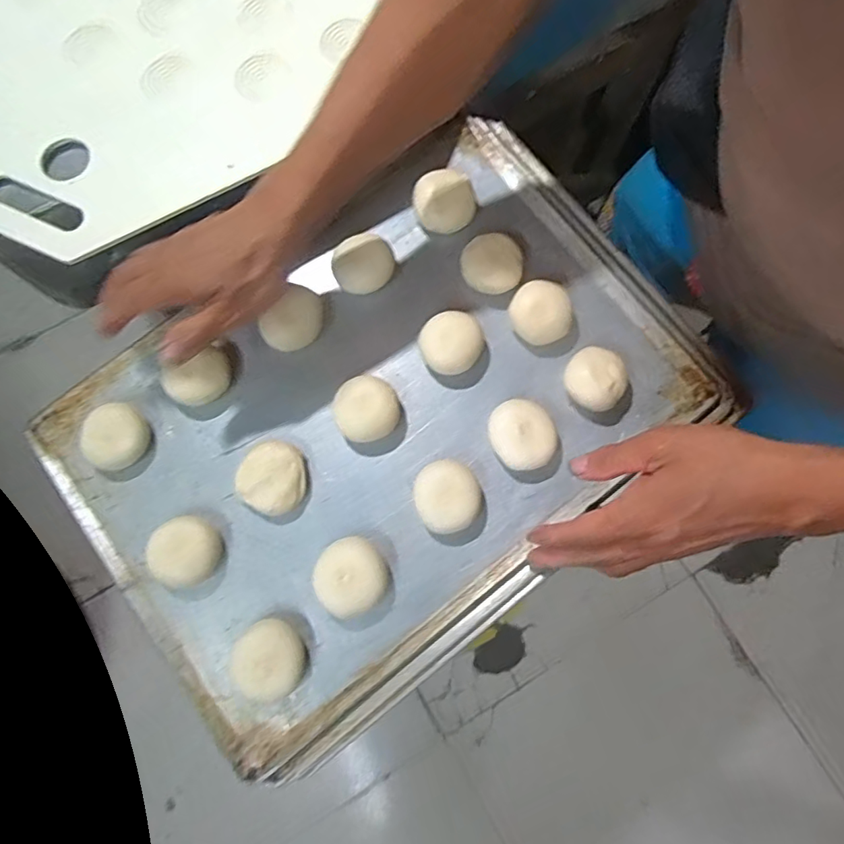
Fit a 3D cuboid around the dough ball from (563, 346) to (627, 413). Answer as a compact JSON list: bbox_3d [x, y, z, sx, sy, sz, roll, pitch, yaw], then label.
[{"bbox_3d":[0.134,-0.036,0.418,0.043,0.022,0.046,0,78,0],"label":"dough ball"}]

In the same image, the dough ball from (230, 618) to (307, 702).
[{"bbox_3d":[-0.108,0.167,0.379,0.046,0.023,0.050,0,78,0],"label":"dough ball"}]

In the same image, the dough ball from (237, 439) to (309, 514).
[{"bbox_3d":[-0.115,0.042,0.412,0.050,0.016,0.056,-5,78,-1],"label":"dough ball"}]

